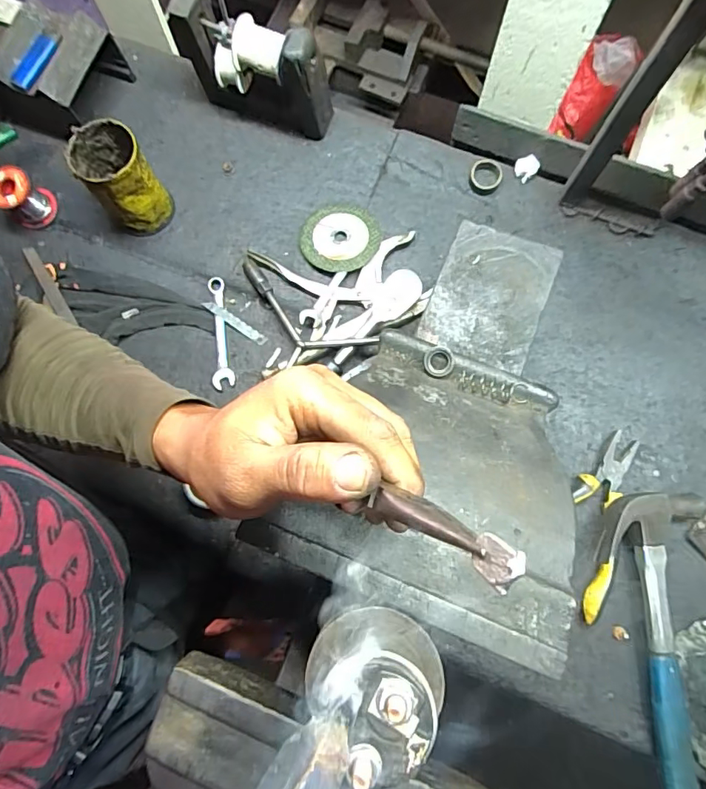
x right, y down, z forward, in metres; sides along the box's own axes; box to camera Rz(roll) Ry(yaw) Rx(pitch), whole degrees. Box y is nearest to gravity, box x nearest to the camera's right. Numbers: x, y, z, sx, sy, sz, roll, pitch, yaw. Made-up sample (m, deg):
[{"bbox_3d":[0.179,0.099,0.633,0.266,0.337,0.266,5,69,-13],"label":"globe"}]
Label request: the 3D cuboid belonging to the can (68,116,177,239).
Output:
[{"bbox_3d":[-0.268,-0.249,0.587,0.069,0.120,0.075,0,77,1],"label":"can"}]

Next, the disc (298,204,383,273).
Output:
[{"bbox_3d":[-0.015,-0.193,0.619,0.091,0.015,0.093,0,77,1],"label":"disc"}]

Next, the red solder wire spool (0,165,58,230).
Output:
[{"bbox_3d":[-0.410,-0.244,0.620,0.050,0.061,0.058,44,81,10],"label":"red solder wire spool"}]

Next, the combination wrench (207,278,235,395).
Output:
[{"bbox_3d":[-0.163,-0.075,0.611,0.025,0.009,0.139,-7,85,7],"label":"combination wrench"}]

